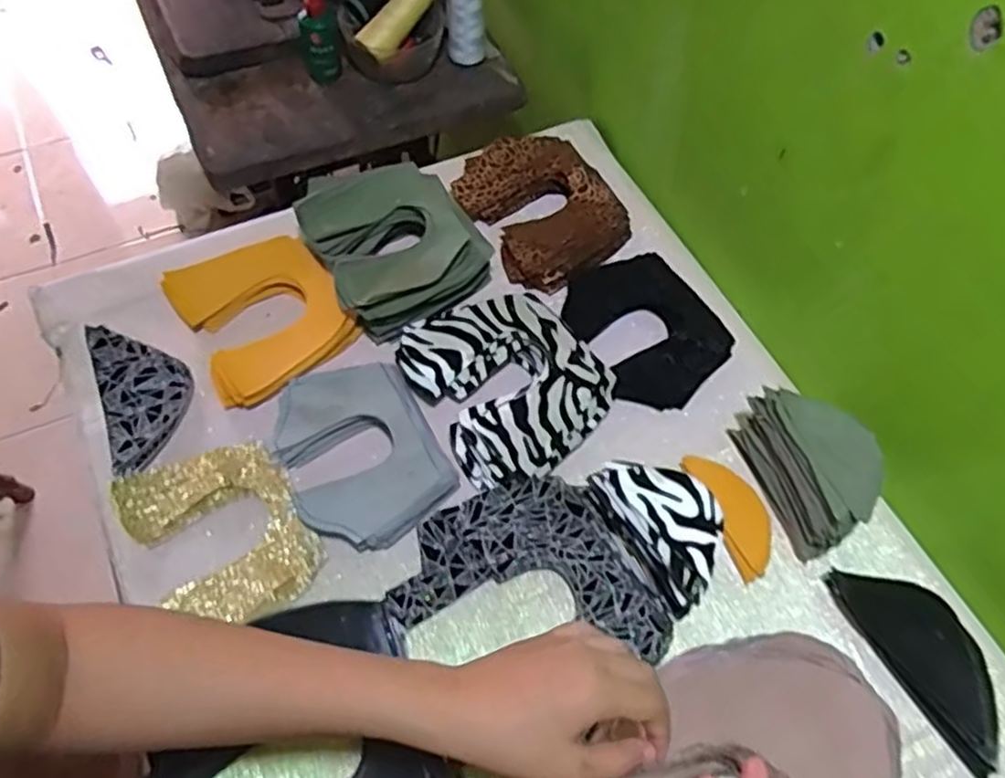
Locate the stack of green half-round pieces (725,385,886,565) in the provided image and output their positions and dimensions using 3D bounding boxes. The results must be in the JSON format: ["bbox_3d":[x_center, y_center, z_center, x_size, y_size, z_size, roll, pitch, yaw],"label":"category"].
[{"bbox_3d":[0.248,0.058,0.599,0.055,0.095,0.136,-15,62,-12],"label":"stack of green half-round pieces"}]

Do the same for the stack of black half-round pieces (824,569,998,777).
[{"bbox_3d":[0.329,0.201,0.563,0.072,0.021,0.161,-28,65,-18],"label":"stack of black half-round pieces"}]

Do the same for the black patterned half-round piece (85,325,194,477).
[{"bbox_3d":[-0.315,0.001,0.644,0.074,0.019,0.142,-21,63,-15],"label":"black patterned half-round piece"}]

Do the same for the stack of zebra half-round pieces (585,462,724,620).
[{"bbox_3d":[0.127,0.106,0.575,0.058,0.073,0.117,-30,66,-19],"label":"stack of zebra half-round pieces"}]

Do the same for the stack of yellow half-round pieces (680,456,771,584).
[{"bbox_3d":[0.198,0.103,0.623,0.047,0.009,0.109,-19,63,-14],"label":"stack of yellow half-round pieces"}]

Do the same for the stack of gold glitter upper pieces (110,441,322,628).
[{"bbox_3d":[-0.226,0.115,0.592,0.124,0.020,0.152,-26,65,-18],"label":"stack of gold glitter upper pieces"}]

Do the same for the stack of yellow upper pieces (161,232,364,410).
[{"bbox_3d":[-0.223,-0.070,0.691,0.137,0.029,0.155,-29,66,-19],"label":"stack of yellow upper pieces"}]

